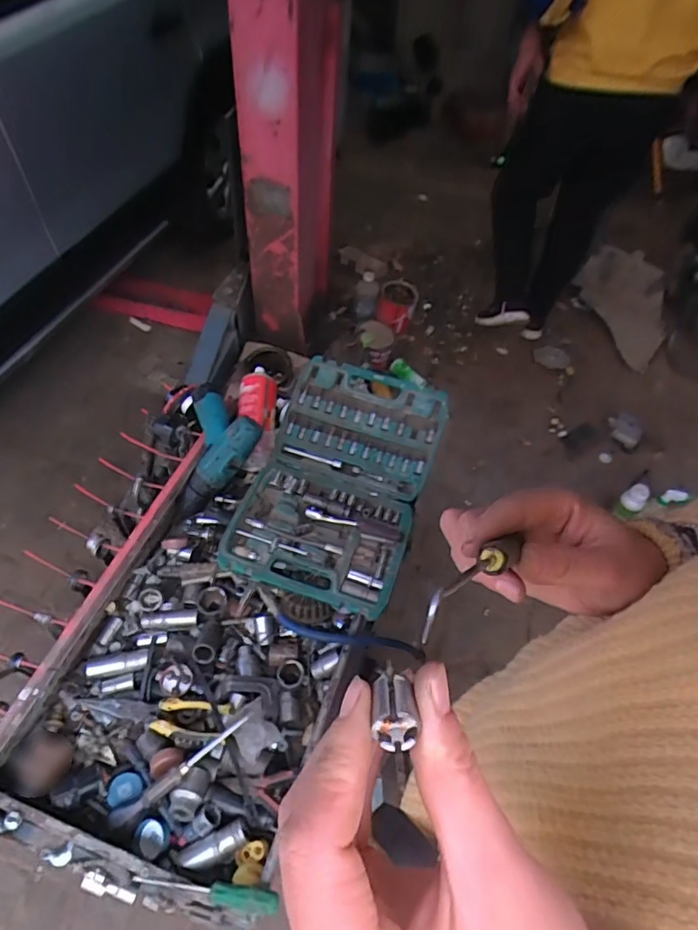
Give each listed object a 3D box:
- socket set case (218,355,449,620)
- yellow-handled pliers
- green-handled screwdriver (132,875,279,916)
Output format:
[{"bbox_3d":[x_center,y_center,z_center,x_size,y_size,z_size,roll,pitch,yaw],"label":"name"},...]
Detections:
[{"bbox_3d":[-0.012,0.017,0.804,0.247,0.058,0.371,19,71,6],"label":"socket set case"},{"bbox_3d":[-0.242,0.309,0.653,0.190,0.024,0.047,9,53,1],"label":"yellow-handled pliers"},{"bbox_3d":[-0.144,0.429,0.534,0.145,0.015,0.019,10,53,2],"label":"green-handled screwdriver"}]

